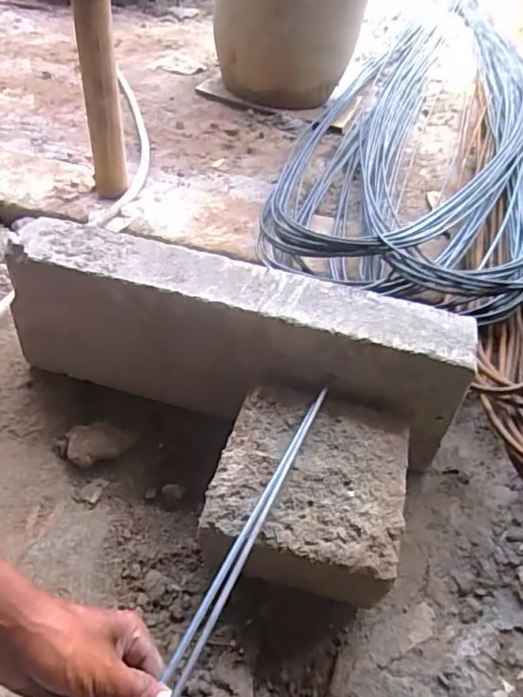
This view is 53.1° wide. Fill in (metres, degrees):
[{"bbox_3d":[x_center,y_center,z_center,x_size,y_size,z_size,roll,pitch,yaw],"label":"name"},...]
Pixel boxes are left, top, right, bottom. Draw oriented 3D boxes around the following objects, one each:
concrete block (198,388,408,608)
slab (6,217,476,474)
[{"bbox_3d":[0.050,0.176,0.598,0.195,0.134,0.200,12,41,7],"label":"concrete block"},{"bbox_3d":[-0.045,-0.006,0.702,0.589,0.202,0.116,14,42,8],"label":"slab"}]

